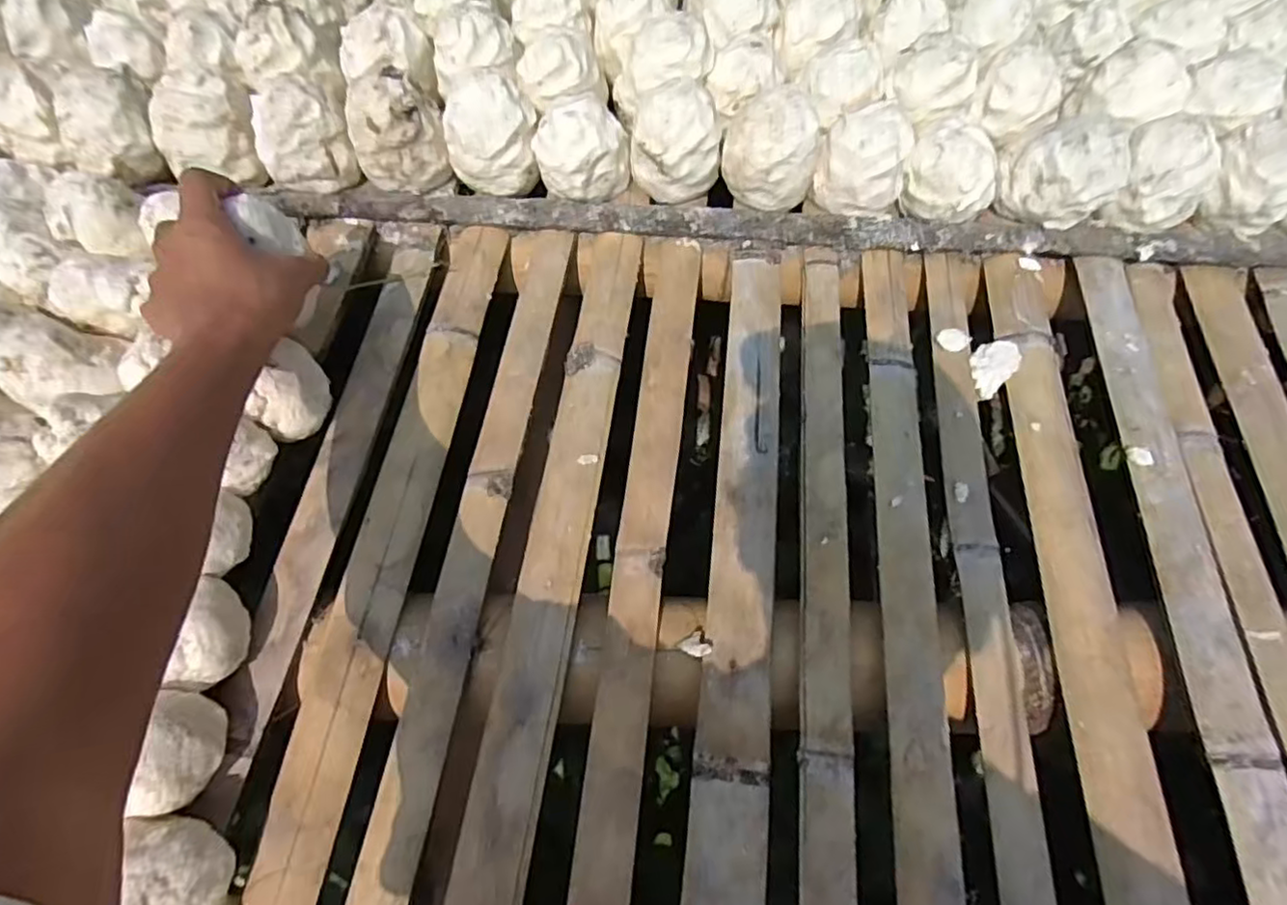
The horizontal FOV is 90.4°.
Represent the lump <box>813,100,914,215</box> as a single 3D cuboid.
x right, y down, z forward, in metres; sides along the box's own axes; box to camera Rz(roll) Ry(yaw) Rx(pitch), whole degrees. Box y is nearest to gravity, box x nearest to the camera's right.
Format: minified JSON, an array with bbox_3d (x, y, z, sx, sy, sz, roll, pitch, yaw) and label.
[{"bbox_3d":[0.197,-0.261,0.567,0.075,0.071,0.068,17,64,10],"label":"lump"}]

